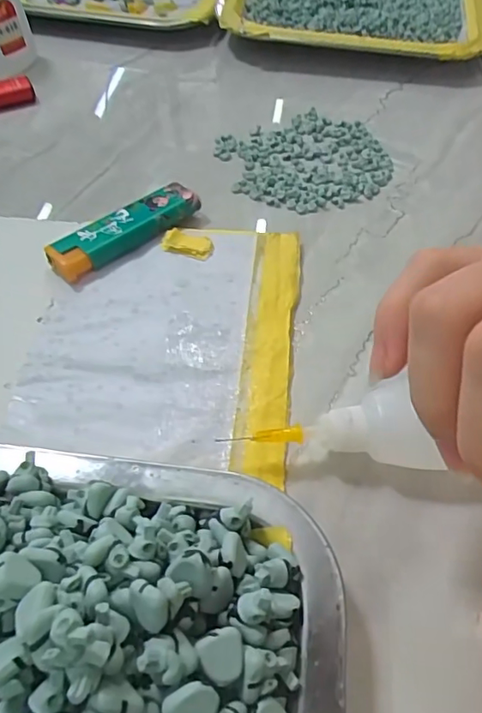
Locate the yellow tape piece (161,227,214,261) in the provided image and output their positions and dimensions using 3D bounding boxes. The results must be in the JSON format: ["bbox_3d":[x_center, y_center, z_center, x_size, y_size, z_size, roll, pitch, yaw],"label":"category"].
[{"bbox_3d":[-0.026,-0.055,0.266,0.025,0.005,0.013,12,55,7],"label":"yellow tape piece"}]

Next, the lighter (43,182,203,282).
[{"bbox_3d":[-0.056,-0.061,0.268,0.077,0.011,0.022,-38,63,-25],"label":"lighter"}]

